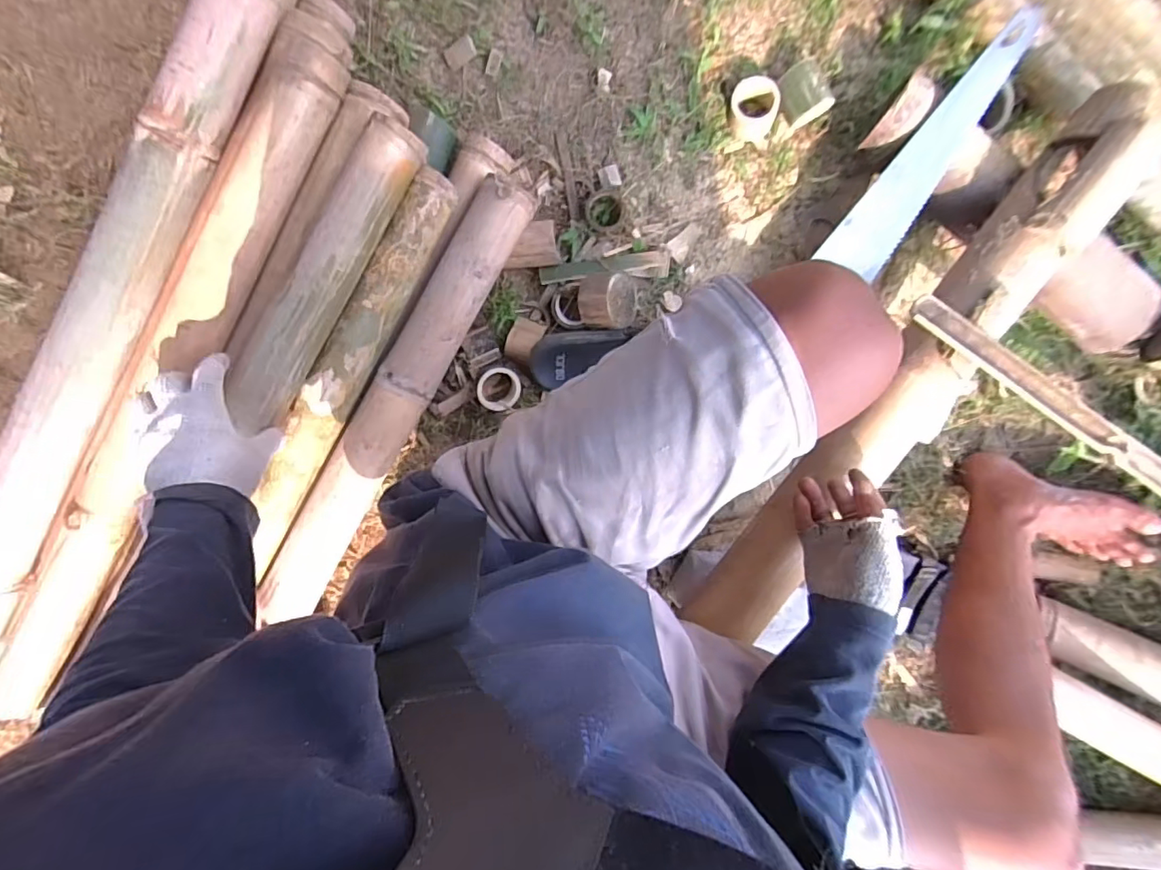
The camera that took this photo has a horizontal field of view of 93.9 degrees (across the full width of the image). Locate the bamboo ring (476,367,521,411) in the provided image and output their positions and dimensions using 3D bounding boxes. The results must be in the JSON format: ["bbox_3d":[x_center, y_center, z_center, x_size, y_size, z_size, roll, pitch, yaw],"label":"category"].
[{"bbox_3d":[-0.113,-0.064,0.753,0.059,0.039,0.059,0,92,-2],"label":"bamboo ring"}]

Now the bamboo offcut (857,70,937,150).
[{"bbox_3d":[0.393,-0.391,0.664,0.040,0.028,0.092,36,112,-9],"label":"bamboo offcut"}]

